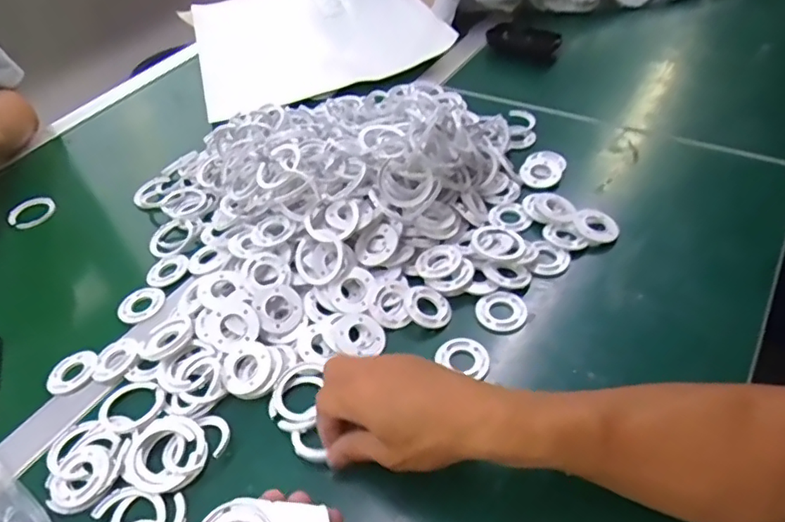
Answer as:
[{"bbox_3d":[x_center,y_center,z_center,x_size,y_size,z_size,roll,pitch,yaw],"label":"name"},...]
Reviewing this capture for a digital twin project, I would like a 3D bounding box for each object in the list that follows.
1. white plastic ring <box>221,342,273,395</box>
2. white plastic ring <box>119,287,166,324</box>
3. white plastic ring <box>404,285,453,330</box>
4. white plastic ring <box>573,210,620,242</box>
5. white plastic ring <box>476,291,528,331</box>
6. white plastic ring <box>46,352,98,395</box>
[{"bbox_3d":[-0.120,0.088,0.459,0.042,0.007,0.042,-7,59,11],"label":"white plastic ring"},{"bbox_3d":[-0.245,0.043,0.545,0.045,0.006,0.039,-26,47,-17],"label":"white plastic ring"},{"bbox_3d":[0.031,0.040,0.498,0.044,0.008,0.038,30,54,25],"label":"white plastic ring"},{"bbox_3d":[0.202,-0.034,0.551,0.042,0.014,0.039,10,47,18],"label":"white plastic ring"},{"bbox_3d":[0.097,0.044,0.494,0.044,0.006,0.040,-4,45,4],"label":"white plastic ring"},{"bbox_3d":[-0.283,0.098,0.493,0.043,0.008,0.042,-4,45,4],"label":"white plastic ring"}]

